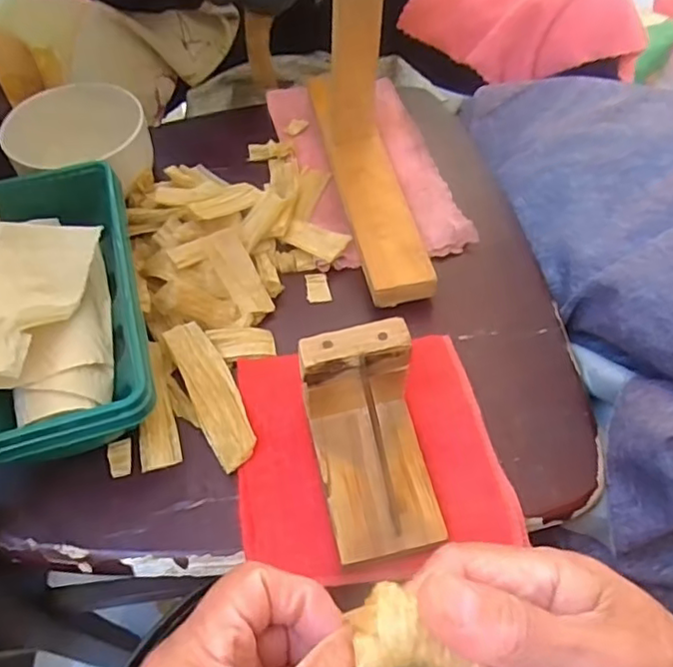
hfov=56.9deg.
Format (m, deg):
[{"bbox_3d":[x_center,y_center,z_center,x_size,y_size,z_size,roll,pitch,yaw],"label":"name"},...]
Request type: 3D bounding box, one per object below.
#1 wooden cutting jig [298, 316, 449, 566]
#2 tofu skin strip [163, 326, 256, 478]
[{"bbox_3d":[0.020,0.059,0.339,0.060,0.075,0.102,-10,56,-7],"label":"wooden cutting jig"},{"bbox_3d":[-0.079,0.037,0.397,0.029,0.014,0.103,-23,58,-15],"label":"tofu skin strip"}]

